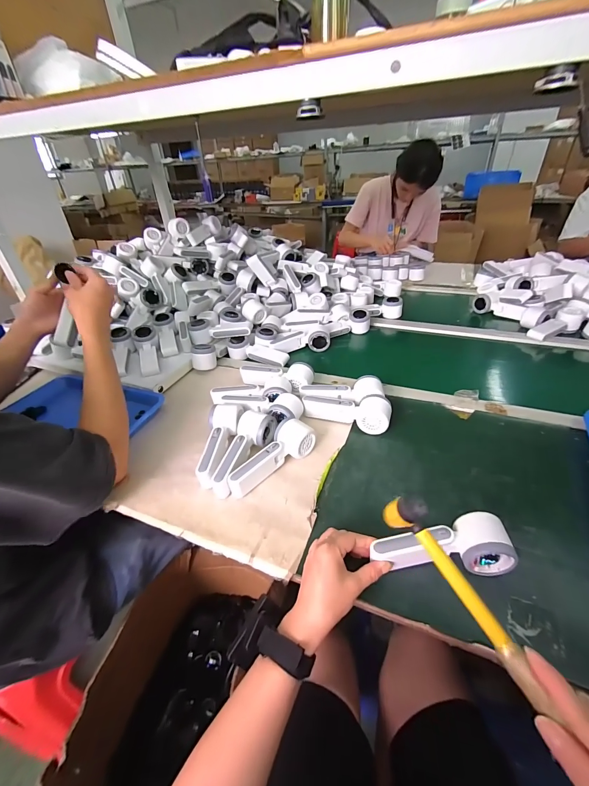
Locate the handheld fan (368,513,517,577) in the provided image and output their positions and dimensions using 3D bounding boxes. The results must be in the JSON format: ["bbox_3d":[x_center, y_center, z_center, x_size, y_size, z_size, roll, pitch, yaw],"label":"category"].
[{"bbox_3d":[0.178,0.190,0.402,0.160,0.043,0.057,-4,37,1],"label":"handheld fan"}]

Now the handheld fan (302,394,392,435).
[{"bbox_3d":[0.100,0.031,0.623,0.165,0.054,0.057,16,40,26],"label":"handheld fan"}]

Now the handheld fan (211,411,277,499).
[{"bbox_3d":[-0.088,0.099,0.549,0.055,0.057,0.154,12,38,20],"label":"handheld fan"}]

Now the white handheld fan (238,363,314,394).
[{"bbox_3d":[-0.039,-0.036,0.732,0.168,0.059,0.065,16,40,26],"label":"white handheld fan"}]

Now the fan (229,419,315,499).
[{"bbox_3d":[-0.041,0.106,0.539,0.160,0.053,0.053,-28,42,-30],"label":"fan"}]

